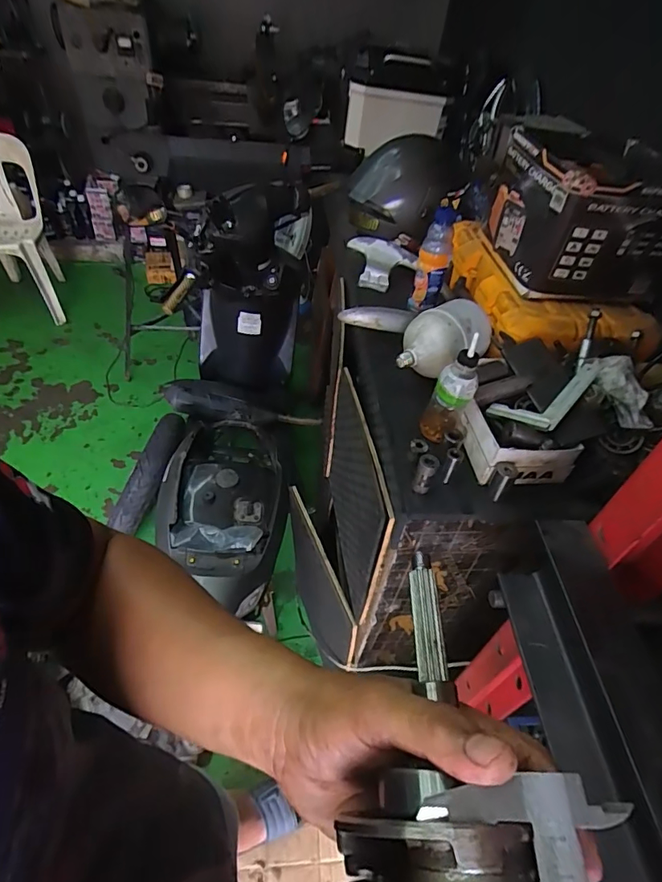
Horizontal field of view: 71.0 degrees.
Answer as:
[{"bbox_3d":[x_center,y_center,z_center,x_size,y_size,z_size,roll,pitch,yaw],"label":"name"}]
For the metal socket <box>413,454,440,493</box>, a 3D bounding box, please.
[{"bbox_3d":[0.134,0.046,0.661,0.026,0.059,0.027,21,47,13],"label":"metal socket"}]

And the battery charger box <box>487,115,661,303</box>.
[{"bbox_3d":[0.493,-0.436,0.896,0.299,0.197,0.302,3,45,-5],"label":"battery charger box"}]

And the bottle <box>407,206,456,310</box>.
[{"bbox_3d":[0.210,-0.369,0.953,0.060,0.198,0.055,13,45,6],"label":"bottle"}]

